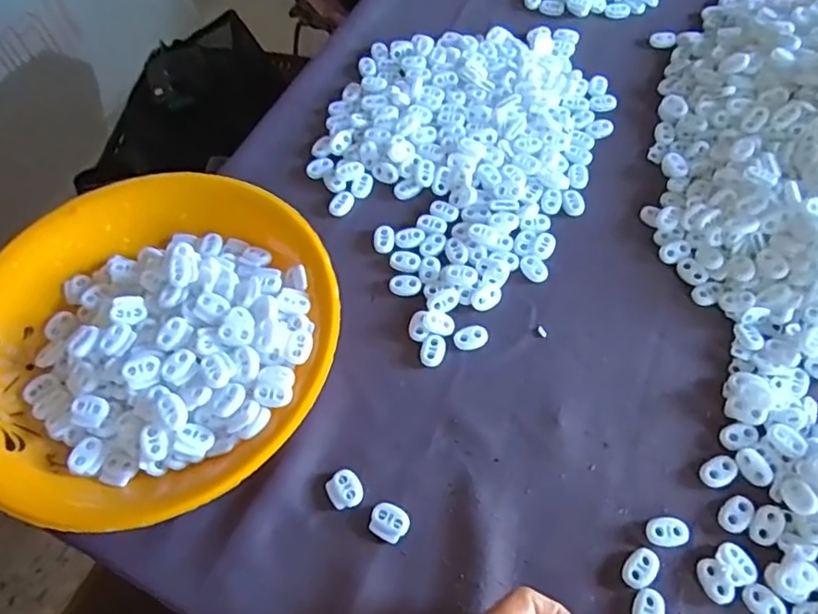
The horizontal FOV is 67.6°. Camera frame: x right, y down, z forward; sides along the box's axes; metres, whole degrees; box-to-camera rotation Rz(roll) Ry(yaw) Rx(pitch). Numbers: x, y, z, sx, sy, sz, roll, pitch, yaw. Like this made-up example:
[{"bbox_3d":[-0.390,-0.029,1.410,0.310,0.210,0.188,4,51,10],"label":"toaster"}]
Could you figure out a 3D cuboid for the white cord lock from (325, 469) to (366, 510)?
[{"bbox_3d":[-0.039,0.109,0.366,0.021,0.004,0.022,-26,63,-12],"label":"white cord lock"}]

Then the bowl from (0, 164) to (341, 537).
[{"bbox_3d":[-0.165,0.019,0.398,0.232,0.040,0.235,-1,61,2],"label":"bowl"}]

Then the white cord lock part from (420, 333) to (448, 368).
[{"bbox_3d":[0.016,0.029,0.406,0.016,0.004,0.023,16,63,11],"label":"white cord lock part"}]

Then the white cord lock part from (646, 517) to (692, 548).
[{"bbox_3d":[0.146,0.127,0.345,0.023,0.004,0.016,-6,60,-1],"label":"white cord lock part"}]

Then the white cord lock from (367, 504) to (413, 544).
[{"bbox_3d":[-0.012,0.125,0.355,0.022,0.004,0.020,19,63,12],"label":"white cord lock"}]

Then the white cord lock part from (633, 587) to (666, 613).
[{"bbox_3d":[0.129,0.164,0.328,0.016,0.004,0.023,22,64,14],"label":"white cord lock part"}]

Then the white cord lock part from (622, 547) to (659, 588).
[{"bbox_3d":[0.129,0.145,0.340,0.015,0.004,0.023,38,69,21],"label":"white cord lock part"}]

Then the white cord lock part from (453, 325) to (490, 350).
[{"bbox_3d":[0.042,0.020,0.410,0.023,0.004,0.015,-25,62,-11],"label":"white cord lock part"}]

